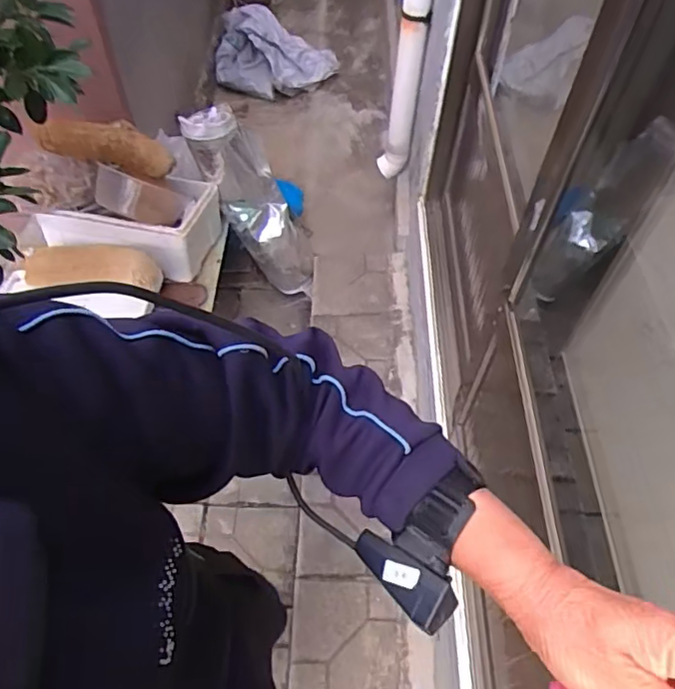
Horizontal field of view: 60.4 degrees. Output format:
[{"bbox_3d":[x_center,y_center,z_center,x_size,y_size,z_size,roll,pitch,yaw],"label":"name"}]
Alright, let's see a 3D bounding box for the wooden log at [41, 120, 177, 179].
[{"bbox_3d":[-0.563,-0.487,1.413,0.309,0.096,0.082,10,56,5],"label":"wooden log"}]

